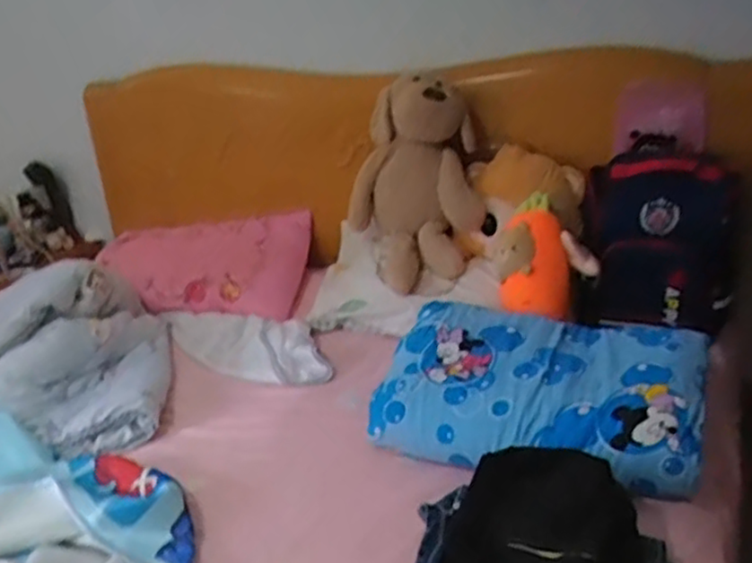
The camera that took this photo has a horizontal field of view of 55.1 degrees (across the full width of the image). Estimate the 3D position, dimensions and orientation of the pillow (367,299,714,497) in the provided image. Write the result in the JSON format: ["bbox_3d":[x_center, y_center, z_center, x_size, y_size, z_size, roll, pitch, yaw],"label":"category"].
[{"bbox_3d":[0.317,0.177,1.348,0.547,0.126,0.425,7,31,24],"label":"pillow"}]

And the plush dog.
[{"bbox_3d":[0.088,-0.225,1.691,0.304,0.431,0.211,-7,28,-1],"label":"plush dog"}]

